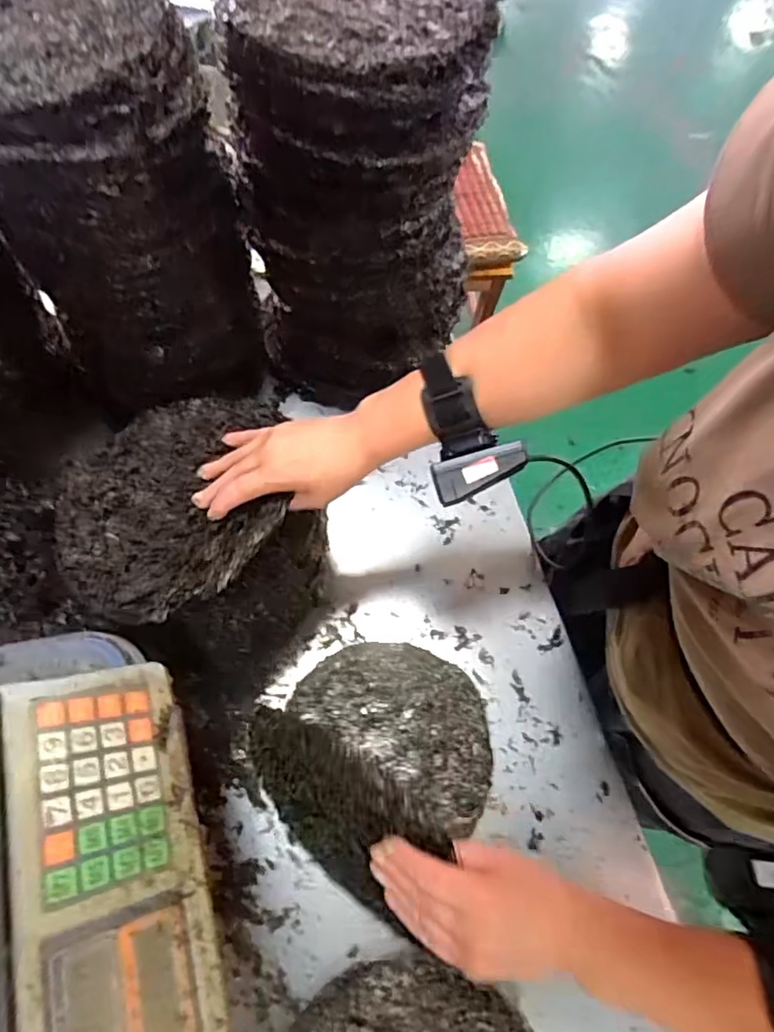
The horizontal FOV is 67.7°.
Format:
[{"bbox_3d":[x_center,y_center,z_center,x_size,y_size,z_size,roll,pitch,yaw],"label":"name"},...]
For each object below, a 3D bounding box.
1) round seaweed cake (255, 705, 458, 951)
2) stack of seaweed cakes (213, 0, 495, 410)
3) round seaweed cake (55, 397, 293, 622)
[{"bbox_3d":[-0.040,0.213,0.409,0.166,0.157,0.018,25,37,31],"label":"round seaweed cake"},{"bbox_3d":[-0.027,-0.306,0.583,0.210,0.350,0.195,9,65,2],"label":"stack of seaweed cakes"},{"bbox_3d":[-0.170,-0.011,0.464,0.182,0.029,0.206,-25,54,-2],"label":"round seaweed cake"}]

